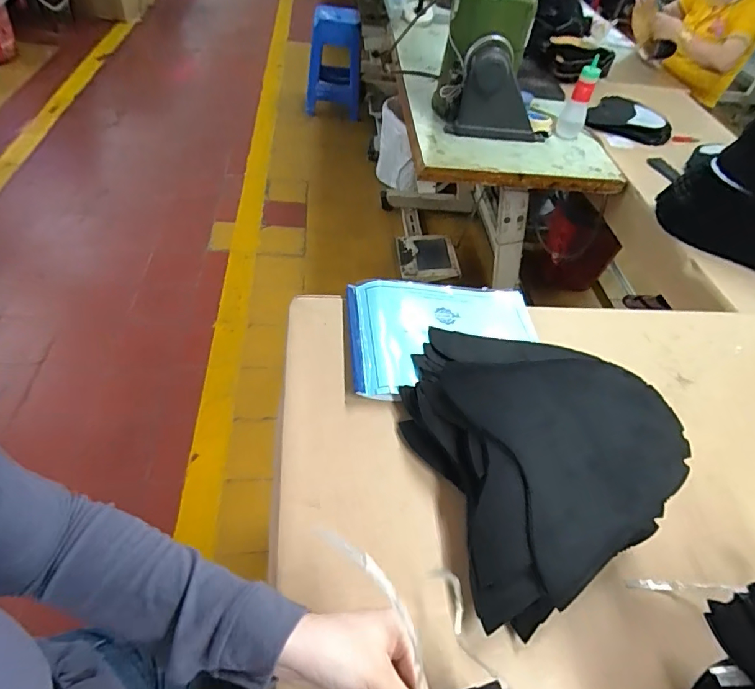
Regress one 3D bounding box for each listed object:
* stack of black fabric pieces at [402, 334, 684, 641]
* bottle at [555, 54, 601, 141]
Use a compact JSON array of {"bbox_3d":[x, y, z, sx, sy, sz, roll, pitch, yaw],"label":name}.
[{"bbox_3d":[0.184,0.098,0.571,0.272,0.117,0.377,-9,52,-16],"label":"stack of black fabric pieces"},{"bbox_3d":[0.551,-0.669,1.277,0.070,0.178,0.068,24,50,12],"label":"bottle"}]

